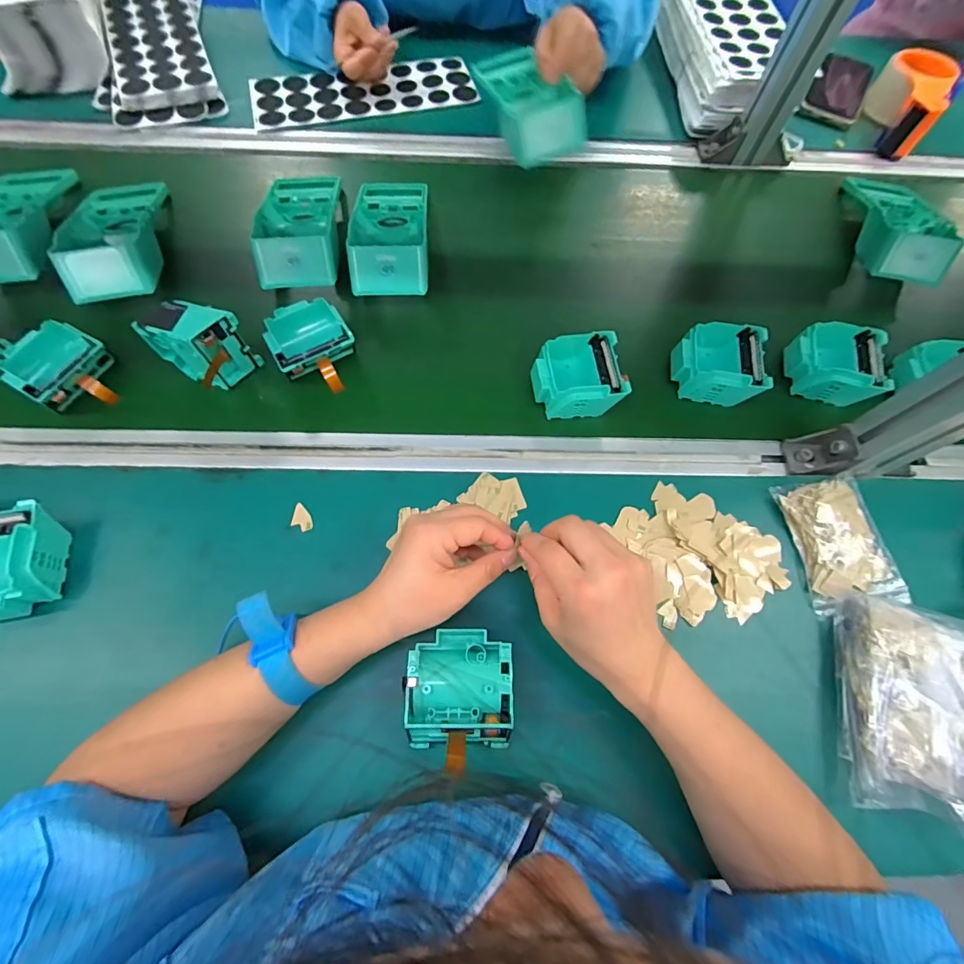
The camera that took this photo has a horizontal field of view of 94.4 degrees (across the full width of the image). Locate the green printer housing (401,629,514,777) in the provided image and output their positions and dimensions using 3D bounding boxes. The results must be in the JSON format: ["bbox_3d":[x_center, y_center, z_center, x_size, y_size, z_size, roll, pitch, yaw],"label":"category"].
[{"bbox_3d":[-0.017,0.154,0.326,0.074,0.045,0.085,1,67,-2],"label":"green printer housing"}]

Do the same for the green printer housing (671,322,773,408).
[{"bbox_3d":[0.237,-0.121,0.451,0.082,0.039,0.078,14,68,3],"label":"green printer housing"}]

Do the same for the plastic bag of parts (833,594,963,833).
[{"bbox_3d":[0.358,0.170,0.329,0.162,0.045,0.146,11,67,2],"label":"plastic bag of parts"}]

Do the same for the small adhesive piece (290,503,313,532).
[{"bbox_3d":[-0.158,0.032,0.387,0.017,0.004,0.024,-38,74,-16],"label":"small adhesive piece"}]

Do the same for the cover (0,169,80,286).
[{"bbox_3d":[-0.508,-0.290,0.485,0.101,0.053,0.186,-7,68,-5],"label":"cover"}]

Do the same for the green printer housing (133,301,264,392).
[{"bbox_3d":[-0.258,-0.128,0.411,0.066,0.084,0.058,33,70,11],"label":"green printer housing"}]

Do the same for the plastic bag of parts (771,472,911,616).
[{"bbox_3d":[0.309,0.051,0.389,0.071,0.023,0.111,-7,68,-5],"label":"plastic bag of parts"}]

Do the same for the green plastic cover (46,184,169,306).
[{"bbox_3d":[-0.390,-0.270,0.481,0.093,0.052,0.183,-11,68,-7],"label":"green plastic cover"}]

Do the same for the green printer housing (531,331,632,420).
[{"bbox_3d":[0.093,-0.102,0.438,0.081,0.035,0.074,-7,68,-5],"label":"green printer housing"}]

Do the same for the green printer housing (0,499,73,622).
[{"bbox_3d":[-0.375,0.064,0.344,0.085,0.041,0.082,-9,68,-6],"label":"green printer housing"}]

